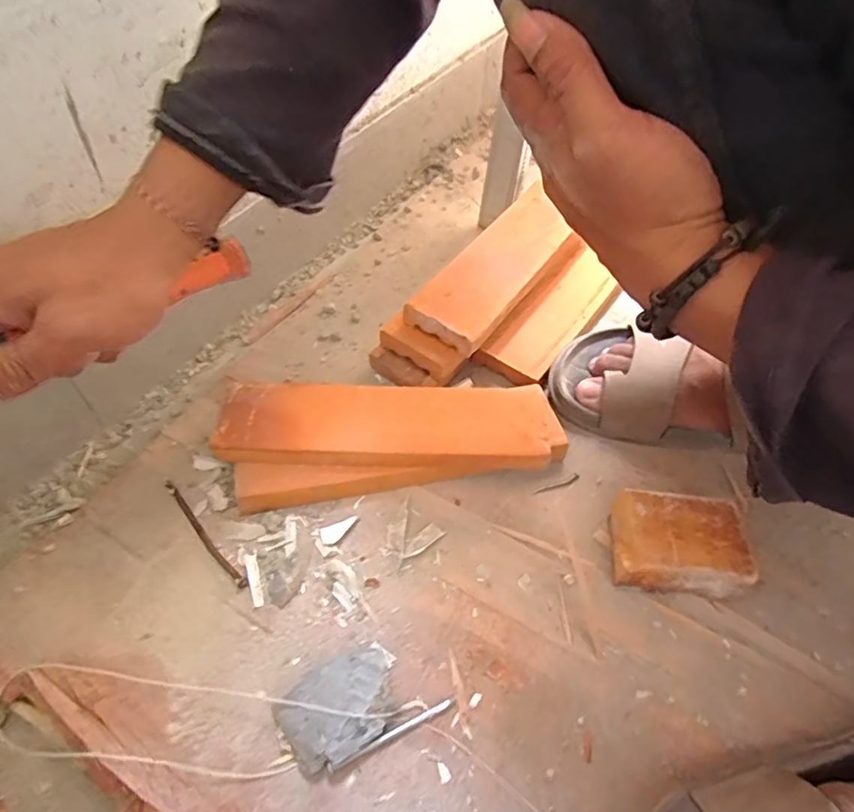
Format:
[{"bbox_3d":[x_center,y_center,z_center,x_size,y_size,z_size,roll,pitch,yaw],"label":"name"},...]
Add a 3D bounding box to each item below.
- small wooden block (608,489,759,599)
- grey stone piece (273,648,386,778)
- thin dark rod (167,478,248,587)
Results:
[{"bbox_3d":[0.156,0.087,0.347,0.074,0.038,0.055,9,52,5],"label":"small wooden block"},{"bbox_3d":[-0.045,0.160,0.291,0.059,0.019,0.041,-28,58,-21],"label":"grey stone piece"},{"bbox_3d":[-0.146,0.081,0.358,0.007,0.008,0.096,-37,61,-26],"label":"thin dark rod"}]

